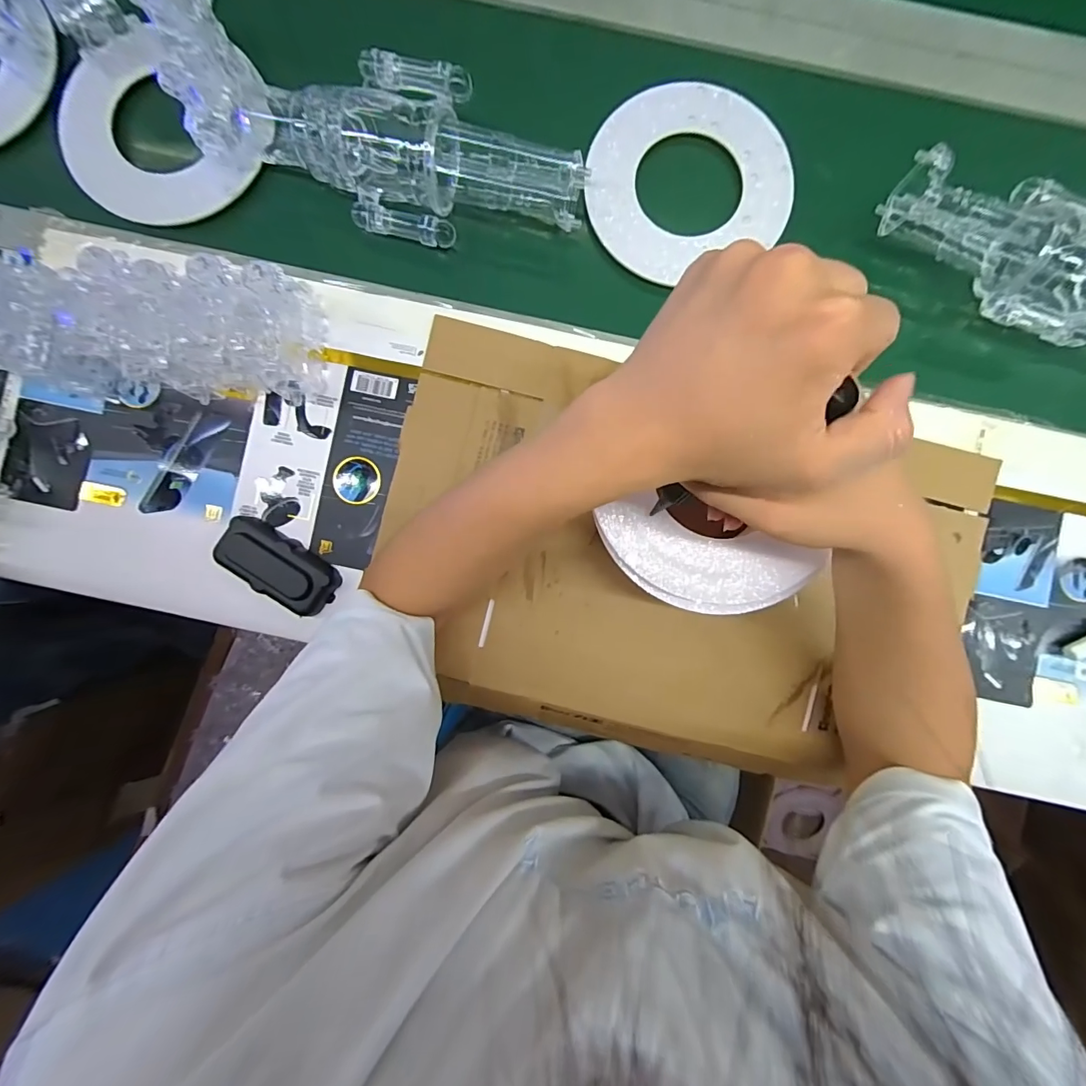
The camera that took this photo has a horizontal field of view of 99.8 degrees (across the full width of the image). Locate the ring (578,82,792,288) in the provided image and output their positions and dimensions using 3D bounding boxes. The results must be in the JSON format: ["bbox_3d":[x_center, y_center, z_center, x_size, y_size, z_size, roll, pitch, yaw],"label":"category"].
[{"bbox_3d":[0.134,-0.350,0.437,0.187,0.008,0.178,0,88,0],"label":"ring"}]

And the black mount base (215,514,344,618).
[{"bbox_3d":[-0.239,0.022,0.412,0.110,0.026,0.054,29,88,1],"label":"black mount base"}]

